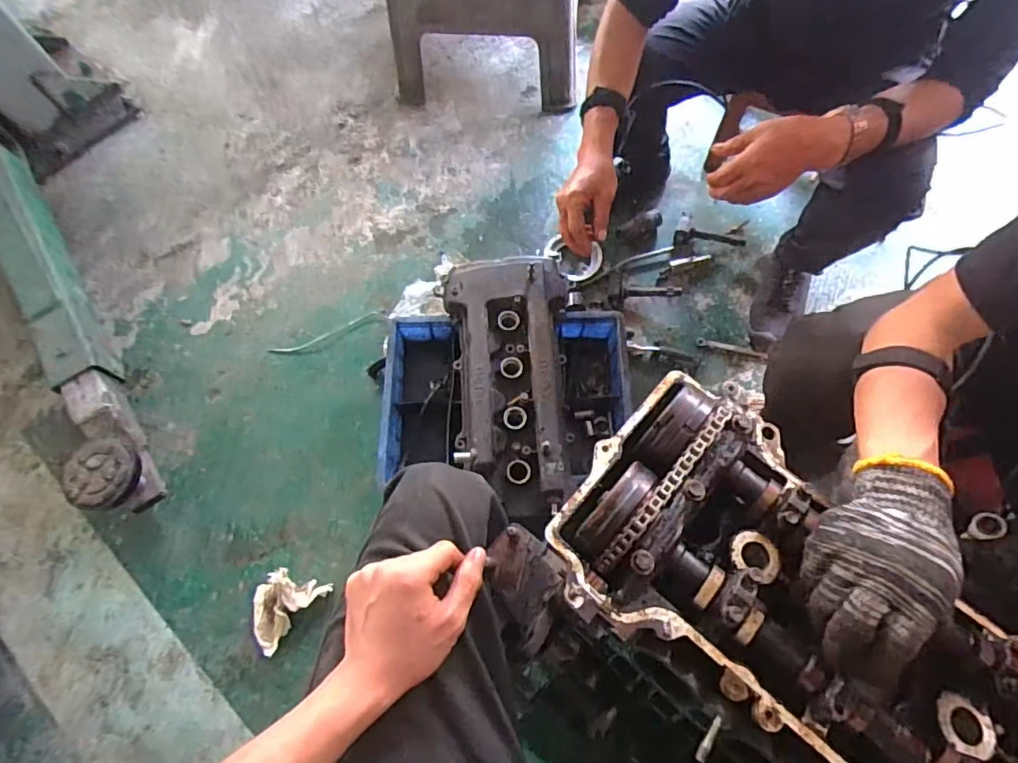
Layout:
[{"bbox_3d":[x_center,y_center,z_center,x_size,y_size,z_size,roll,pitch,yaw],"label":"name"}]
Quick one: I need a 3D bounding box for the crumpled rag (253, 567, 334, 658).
[{"bbox_3d":[-0.372,0.365,0.884,0.090,0.042,0.123,38,76,16],"label":"crumpled rag"}]

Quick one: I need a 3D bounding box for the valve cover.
[{"bbox_3d":[-0.018,-0.026,0.893,0.224,0.083,0.409,1,69,4],"label":"valve cover"}]

